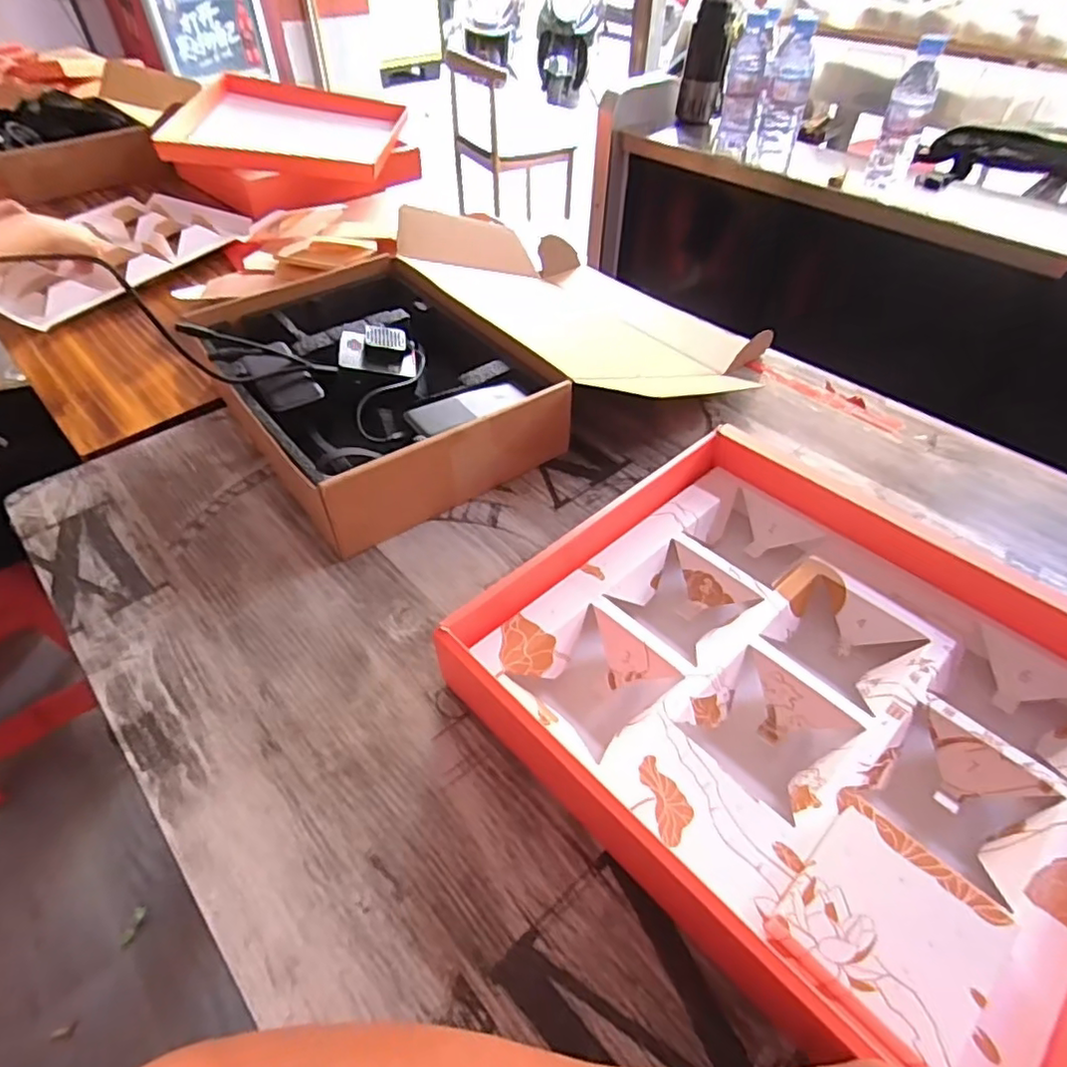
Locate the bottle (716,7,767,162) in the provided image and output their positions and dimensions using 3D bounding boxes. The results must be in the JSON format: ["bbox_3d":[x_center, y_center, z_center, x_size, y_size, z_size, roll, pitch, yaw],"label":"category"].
[{"bbox_3d":[0.357,-0.759,1.073,0.057,0.168,0.069,2,47,3],"label":"bottle"}]

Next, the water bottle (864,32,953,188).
[{"bbox_3d":[0.529,-0.586,0.891,0.056,0.183,0.053,16,49,16],"label":"water bottle"}]

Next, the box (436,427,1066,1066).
[{"bbox_3d":[0.185,0.096,0.425,0.351,0.063,0.372,-35,55,-28],"label":"box"}]

